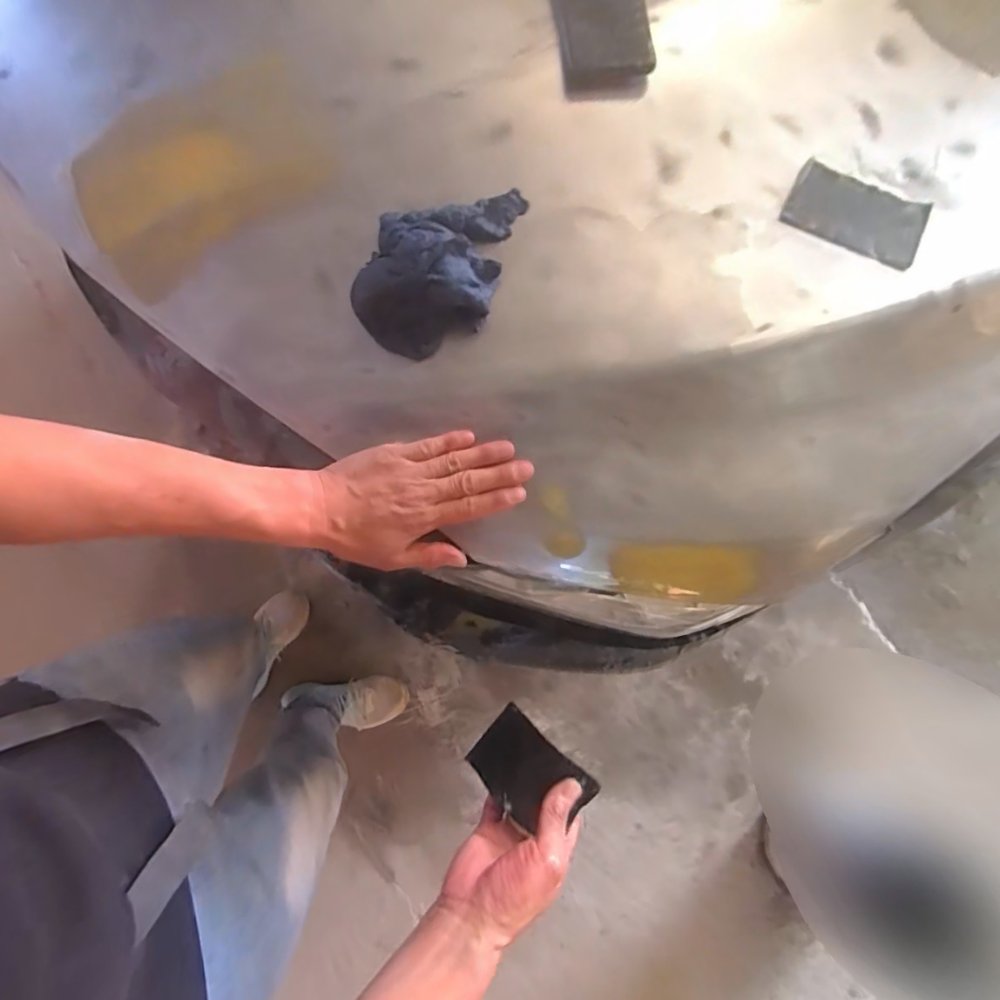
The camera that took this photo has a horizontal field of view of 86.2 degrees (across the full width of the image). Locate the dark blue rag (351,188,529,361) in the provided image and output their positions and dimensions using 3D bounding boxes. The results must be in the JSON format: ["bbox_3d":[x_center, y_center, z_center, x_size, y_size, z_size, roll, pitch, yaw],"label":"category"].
[{"bbox_3d":[-0.055,-0.201,0.443,0.107,0.053,0.156,18,80,2],"label":"dark blue rag"}]

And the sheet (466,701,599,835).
[{"bbox_3d":[0.027,0.249,0.481,0.105,0.030,0.068,42,81,6],"label":"sheet"}]

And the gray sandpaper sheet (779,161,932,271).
[{"bbox_3d":[0.313,-0.251,0.469,0.119,0.005,0.067,23,80,3],"label":"gray sandpaper sheet"}]

